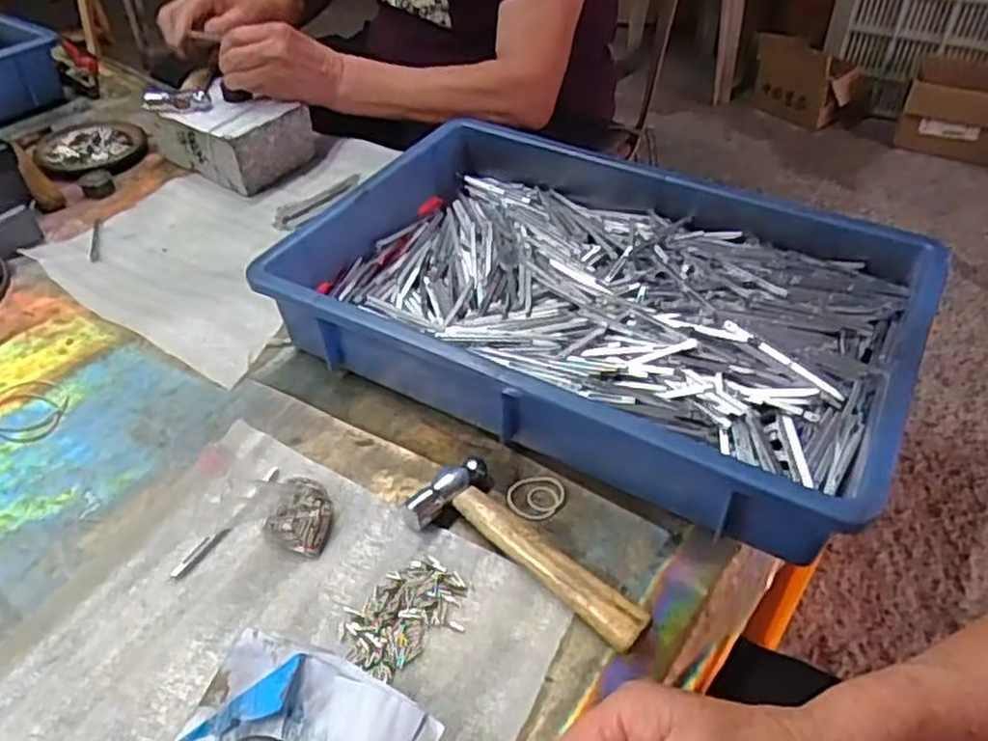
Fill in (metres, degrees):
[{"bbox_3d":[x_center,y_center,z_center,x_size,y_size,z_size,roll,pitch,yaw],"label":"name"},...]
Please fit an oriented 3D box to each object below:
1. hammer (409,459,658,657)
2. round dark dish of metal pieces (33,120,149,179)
[{"bbox_3d":[0.019,0.108,0.434,0.155,0.016,0.053,32,53,30],"label":"hammer"},{"bbox_3d":[-0.444,-0.243,0.819,0.110,0.021,0.127,-19,46,-18],"label":"round dark dish of metal pieces"}]

